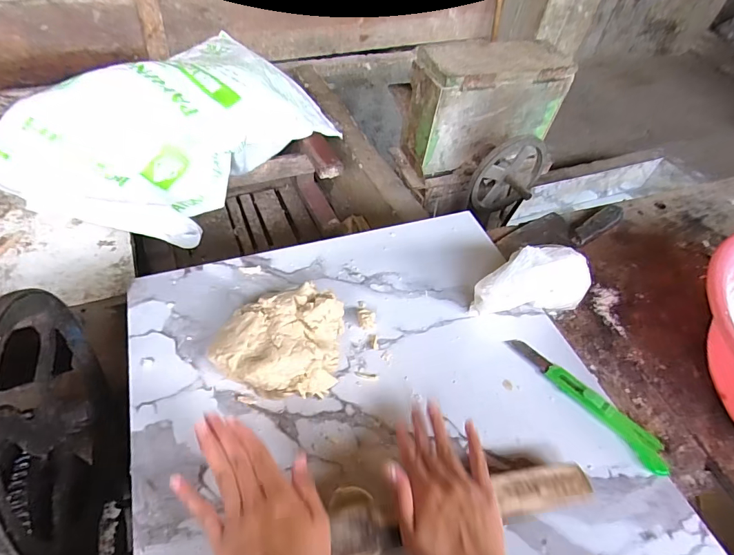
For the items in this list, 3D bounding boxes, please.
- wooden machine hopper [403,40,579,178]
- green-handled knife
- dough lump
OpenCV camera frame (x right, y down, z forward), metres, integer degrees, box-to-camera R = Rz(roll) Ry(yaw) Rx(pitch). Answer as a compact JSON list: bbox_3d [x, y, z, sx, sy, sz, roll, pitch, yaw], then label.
[{"bbox_3d":[0.270,-0.402,0.992,0.347,0.231,0.155,-12,54,-19],"label":"wooden machine hopper"},{"bbox_3d":[0.245,0.132,0.476,0.030,0.016,0.192,-29,60,-29],"label":"green-handled knife"},{"bbox_3d":[-0.094,0.067,0.450,0.131,0.078,0.105,8,50,1],"label":"dough lump"}]

